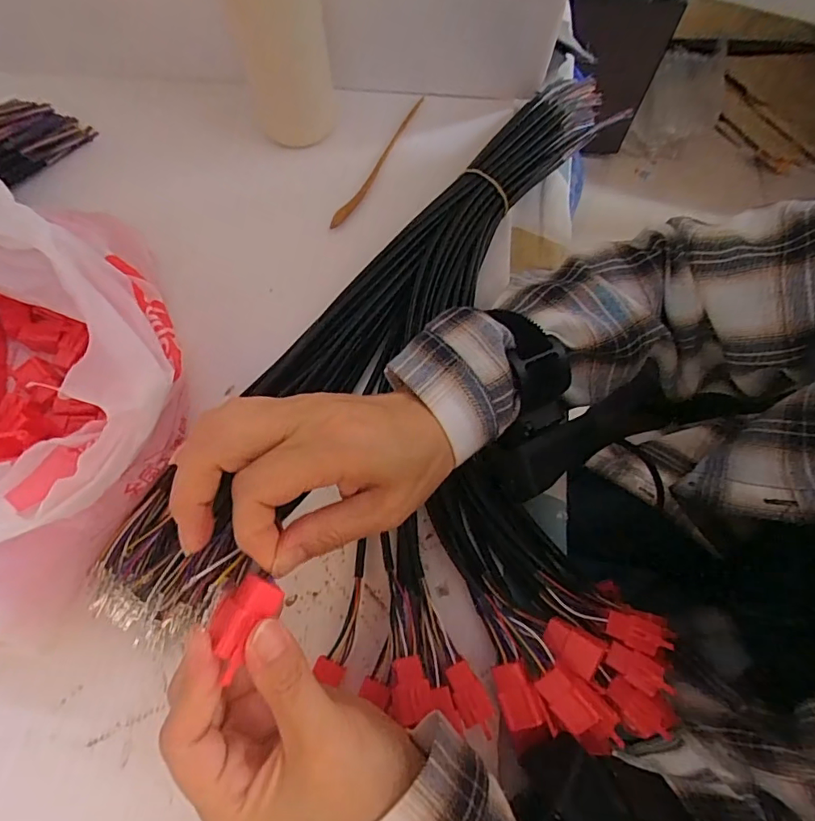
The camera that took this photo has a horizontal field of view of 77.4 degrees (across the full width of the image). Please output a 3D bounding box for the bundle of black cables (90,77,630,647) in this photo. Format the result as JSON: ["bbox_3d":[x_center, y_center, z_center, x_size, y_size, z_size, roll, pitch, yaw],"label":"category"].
[{"bbox_3d":[-0.012,-0.072,0.350,0.074,0.031,0.498,36,76,14],"label":"bundle of black cables"}]

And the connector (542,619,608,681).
[{"bbox_3d":[0.087,0.128,0.274,0.030,0.014,0.020,29,73,12],"label":"connector"}]

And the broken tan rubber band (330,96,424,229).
[{"bbox_3d":[-0.021,-0.202,0.410,0.010,0.007,0.150,25,72,11],"label":"broken tan rubber band"}]

